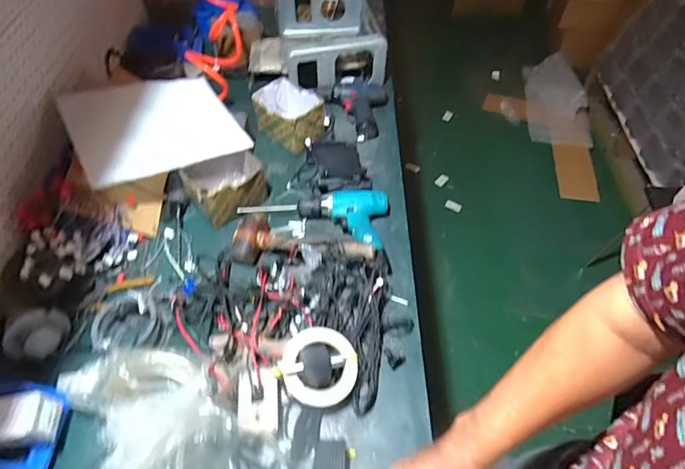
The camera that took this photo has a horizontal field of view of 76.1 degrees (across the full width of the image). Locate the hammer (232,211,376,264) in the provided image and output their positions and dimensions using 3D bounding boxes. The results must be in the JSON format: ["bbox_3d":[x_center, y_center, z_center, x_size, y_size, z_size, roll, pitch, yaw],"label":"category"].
[{"bbox_3d":[-0.081,0.028,0.823,0.277,0.063,0.109,17,55,13],"label":"hammer"}]

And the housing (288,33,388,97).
[{"bbox_3d":[-0.008,-0.431,1.120,0.261,0.107,0.064,-8,53,-5],"label":"housing"}]

